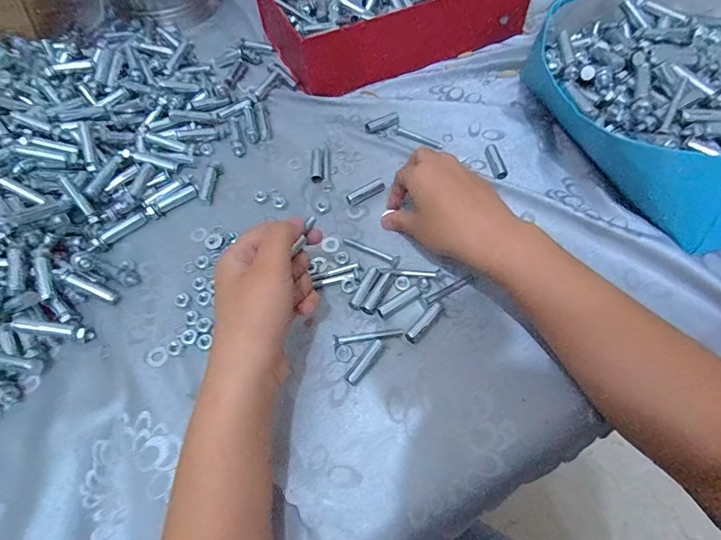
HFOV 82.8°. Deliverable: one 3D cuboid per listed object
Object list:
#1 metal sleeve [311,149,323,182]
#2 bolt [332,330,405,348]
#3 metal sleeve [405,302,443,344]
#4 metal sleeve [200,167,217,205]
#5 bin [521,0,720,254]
[{"bbox_3d":[-0.045,-0.107,0.423,0.011,0.010,0.041,-5,60,0],"label":"metal sleeve"},{"bbox_3d":[0.006,0.053,0.326,0.056,0.009,0.009,-11,60,-4],"label":"bolt"},{"bbox_3d":[0.051,0.042,0.330,0.011,0.010,0.038,36,68,20],"label":"metal sleeve"},{"bbox_3d":[-0.154,-0.085,0.411,0.011,0.008,0.042,-2,60,1],"label":"metal sleeve"},{"bbox_3d":[0.326,-0.173,0.396,0.265,0.092,0.286,-1,60,2],"label":"bin"}]

